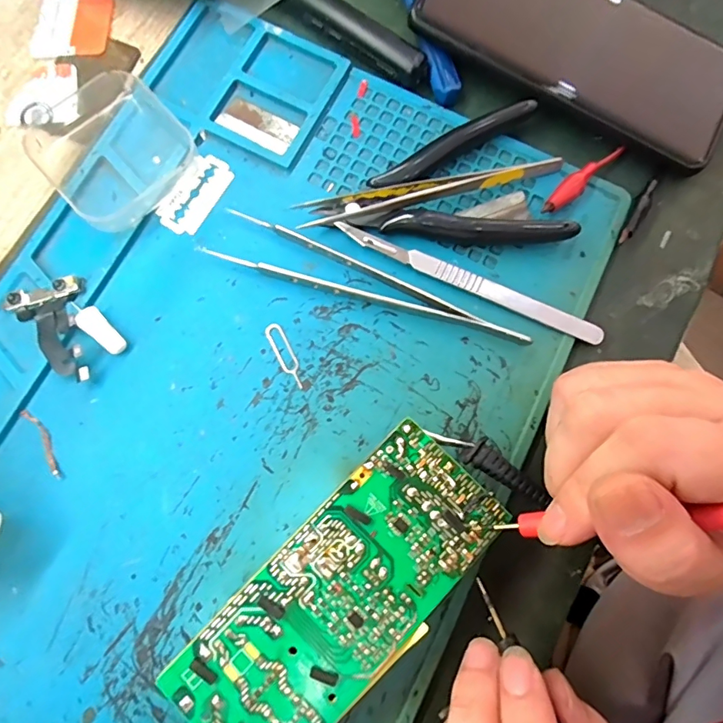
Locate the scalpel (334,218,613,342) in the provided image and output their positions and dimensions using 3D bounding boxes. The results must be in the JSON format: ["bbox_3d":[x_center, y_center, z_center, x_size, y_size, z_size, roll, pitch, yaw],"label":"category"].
[{"bbox_3d":[0.051,-0.038,0.224,0.131,0.006,0.009,24,79,3],"label":"scalpel"}]

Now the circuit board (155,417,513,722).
[{"bbox_3d":[-0.007,0.090,0.188,0.056,0.024,0.131,44,81,7],"label":"circuit board"}]

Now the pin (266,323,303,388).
[{"bbox_3d":[-0.035,-0.003,0.217,0.008,0.004,0.033,-26,82,-12],"label":"pin"}]

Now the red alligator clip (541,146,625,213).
[{"bbox_3d":[0.109,-0.090,0.235,0.054,0.009,0.010,-42,83,-8],"label":"red alligator clip"}]

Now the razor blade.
[{"bbox_3d":[-0.081,-0.082,0.232,0.021,0.004,0.043,31,80,-2],"label":"razor blade"}]

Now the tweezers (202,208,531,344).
[{"bbox_3d":[0.004,-0.037,0.222,0.150,0.009,0.024,21,79,3],"label":"tweezers"}]

